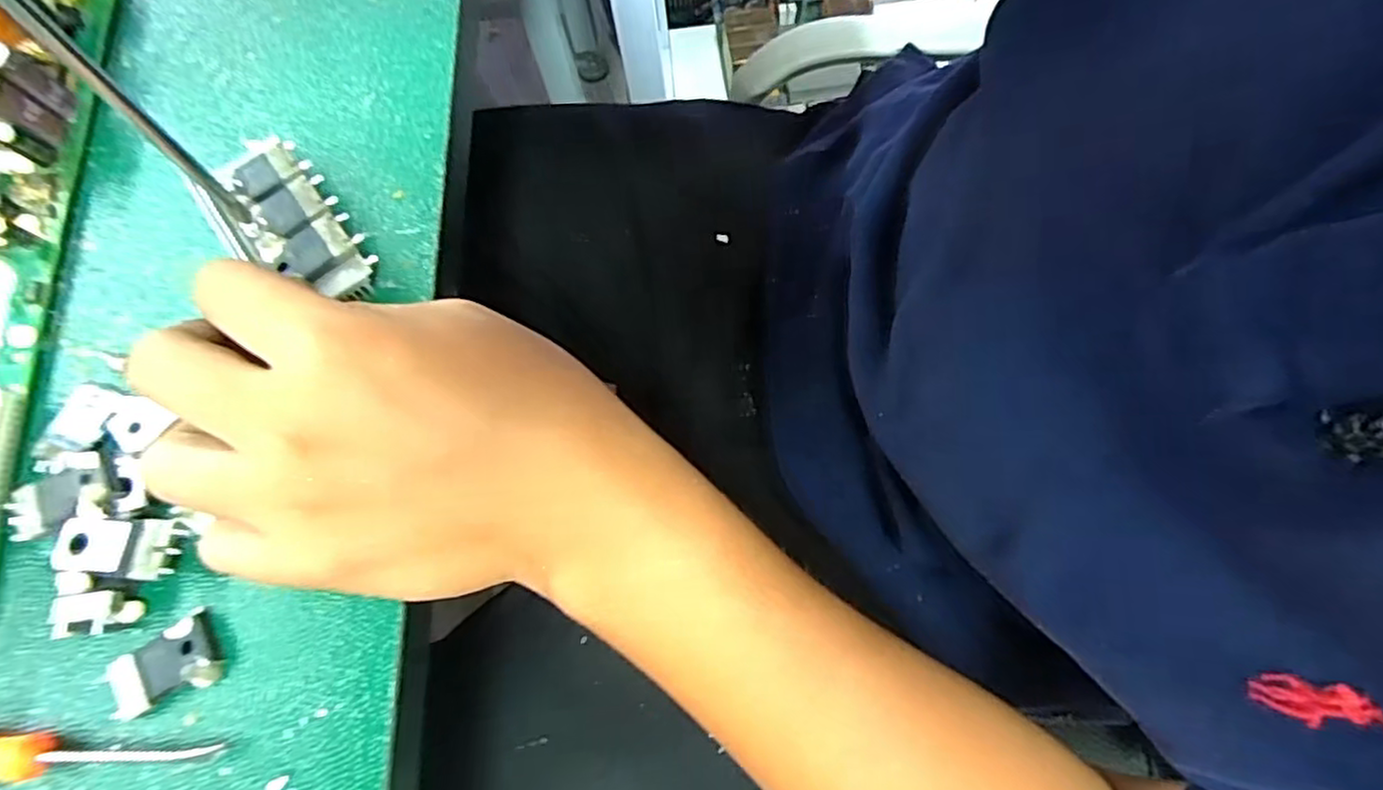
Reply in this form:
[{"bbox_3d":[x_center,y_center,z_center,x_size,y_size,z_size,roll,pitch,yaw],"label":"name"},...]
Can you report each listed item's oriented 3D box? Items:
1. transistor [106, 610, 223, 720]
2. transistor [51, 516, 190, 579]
[{"bbox_3d":[-0.147,0.076,0.191,0.029,0.005,0.020,-29,73,-8],"label":"transistor"},{"bbox_3d":[-0.161,0.042,0.192,0.030,0.004,0.015,7,69,-6],"label":"transistor"}]

